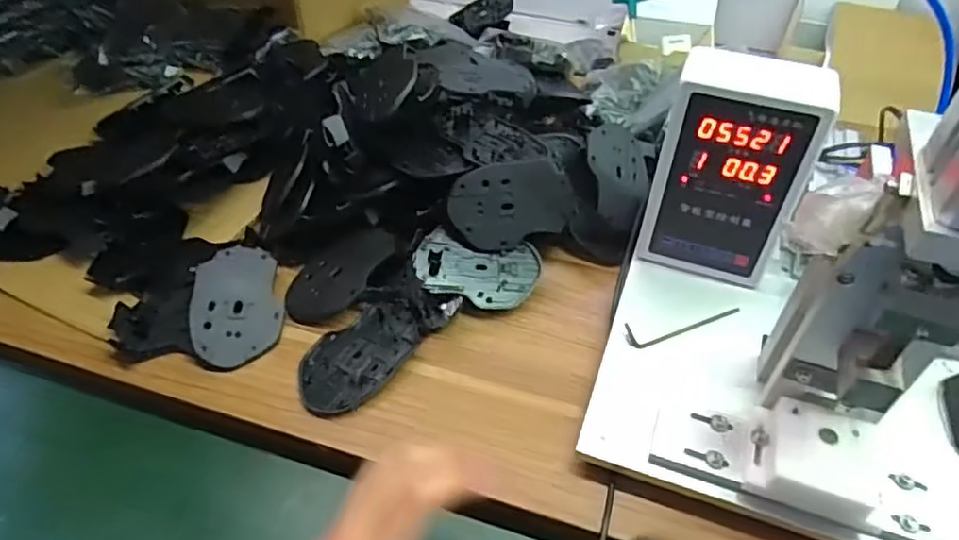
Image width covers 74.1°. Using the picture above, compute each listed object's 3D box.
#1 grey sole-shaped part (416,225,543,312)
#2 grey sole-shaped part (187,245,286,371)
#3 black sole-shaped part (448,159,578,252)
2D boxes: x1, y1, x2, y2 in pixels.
[{"bbox_3d":[-0.002,-0.002,0.561,0.108,0.013,0.064,14,63,-3],"label":"grey sole-shaped part"},{"bbox_3d":[-0.209,0.030,0.544,0.074,0.007,0.107,-7,66,-21],"label":"grey sole-shaped part"},{"bbox_3d":[0.032,-0.061,0.573,0.114,0.073,0.007,-18,6,-13],"label":"black sole-shaped part"}]

